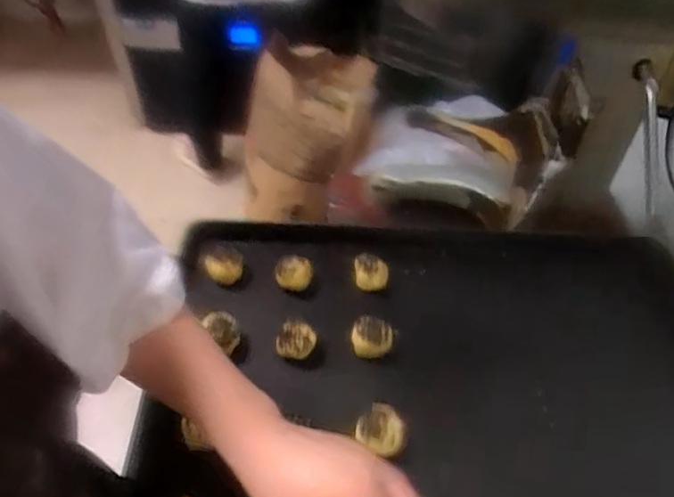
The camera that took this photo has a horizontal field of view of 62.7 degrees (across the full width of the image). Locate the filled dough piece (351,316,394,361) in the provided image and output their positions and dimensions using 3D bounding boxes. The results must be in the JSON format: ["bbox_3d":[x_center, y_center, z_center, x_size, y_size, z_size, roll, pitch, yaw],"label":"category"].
[{"bbox_3d":[0.037,0.095,0.586,0.043,0.038,0.032,14,52,7],"label":"filled dough piece"}]

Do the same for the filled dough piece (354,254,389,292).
[{"bbox_3d":[0.039,0.027,0.641,0.039,0.035,0.028,6,51,1],"label":"filled dough piece"}]

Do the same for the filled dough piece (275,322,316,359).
[{"bbox_3d":[-0.044,0.099,0.582,0.038,0.032,0.031,16,52,9],"label":"filled dough piece"}]

